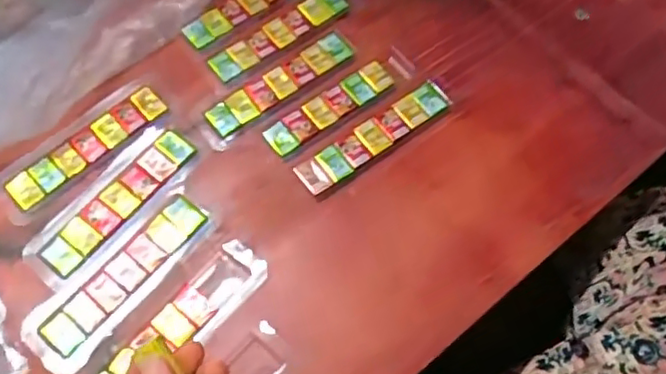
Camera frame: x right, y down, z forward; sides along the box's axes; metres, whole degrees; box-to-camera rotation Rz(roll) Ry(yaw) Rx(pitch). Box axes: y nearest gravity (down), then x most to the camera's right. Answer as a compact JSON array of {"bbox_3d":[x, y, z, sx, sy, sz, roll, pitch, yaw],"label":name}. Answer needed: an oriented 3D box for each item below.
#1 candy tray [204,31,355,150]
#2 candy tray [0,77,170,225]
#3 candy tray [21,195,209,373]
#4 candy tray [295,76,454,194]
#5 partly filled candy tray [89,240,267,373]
[{"bbox_3d":[-0.040,-0.075,0.465,0.128,0.007,0.030,-36,66,-17],"label":"candy tray"},{"bbox_3d":[-0.173,-0.028,0.436,0.129,0.012,0.045,-39,67,-18],"label":"candy tray"},{"bbox_3d":[-0.138,0.057,0.401,0.041,0.012,0.131,37,68,19],"label":"candy tray"},{"bbox_3d":[0.030,-0.035,0.444,0.121,0.012,0.025,-32,65,-16],"label":"candy tray"},{"bbox_3d":[-0.098,0.091,0.383,0.039,0.008,0.140,40,70,20],"label":"partly filled candy tray"}]

